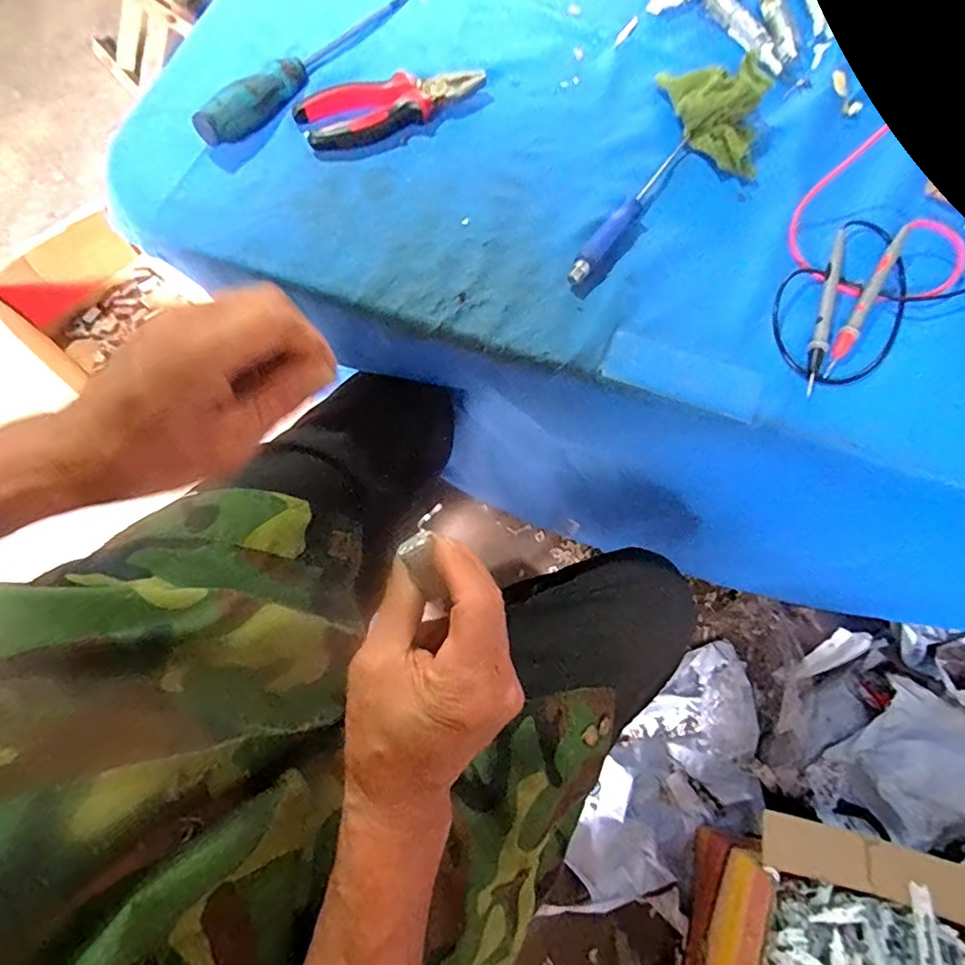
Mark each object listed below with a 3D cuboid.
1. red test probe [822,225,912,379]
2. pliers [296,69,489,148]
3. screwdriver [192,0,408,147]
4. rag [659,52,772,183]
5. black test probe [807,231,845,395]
[{"bbox_3d":[0.298,-0.142,0.430,0.015,0.017,0.148,34,74,9],"label":"red test probe"},{"bbox_3d":[-0.074,-0.320,0.472,0.158,0.021,0.053,-22,74,-9],"label":"pliers"},{"bbox_3d":[-0.144,-0.363,0.478,0.029,0.031,0.241,38,74,10],"label":"screwdriver"},{"bbox_3d":[0.196,-0.319,0.473,0.085,0.042,0.107,7,72,0],"label":"rag"},{"bbox_3d":[0.263,-0.133,0.426,0.012,0.014,0.141,18,72,4],"label":"black test probe"}]

